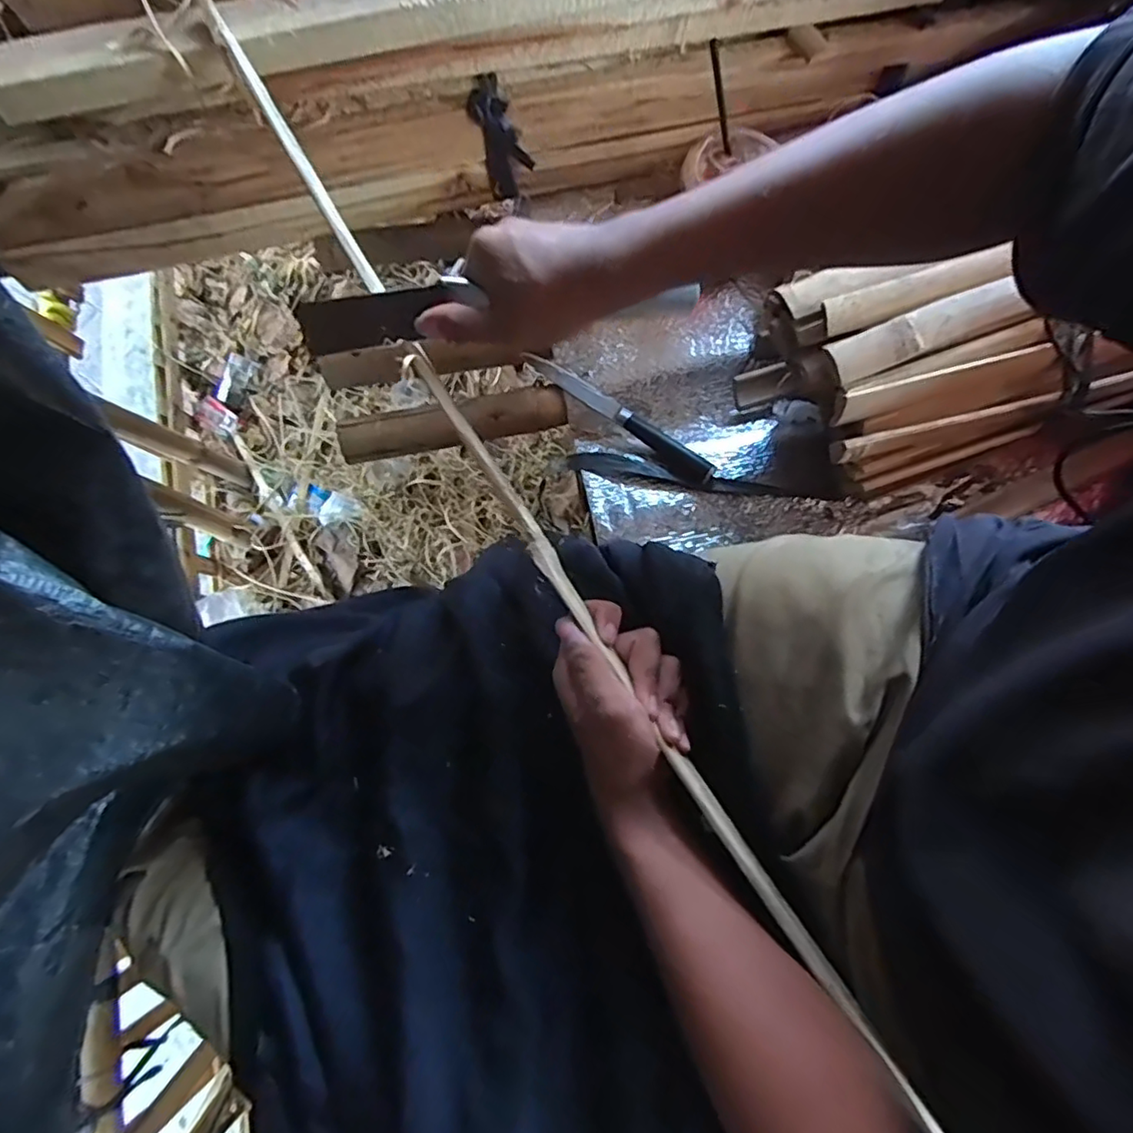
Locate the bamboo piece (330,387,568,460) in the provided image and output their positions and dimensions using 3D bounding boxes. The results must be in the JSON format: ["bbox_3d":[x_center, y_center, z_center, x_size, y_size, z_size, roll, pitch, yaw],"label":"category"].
[{"bbox_3d":[-0.115,-0.146,0.621,0.227,0.029,0.040,-12,78,-4],"label":"bamboo piece"}]

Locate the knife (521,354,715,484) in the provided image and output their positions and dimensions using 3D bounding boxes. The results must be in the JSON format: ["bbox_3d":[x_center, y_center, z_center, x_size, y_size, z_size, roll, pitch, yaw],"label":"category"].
[{"bbox_3d":[0.051,-0.151,0.599,0.217,0.017,0.023,36,79,6],"label":"knife"}]

